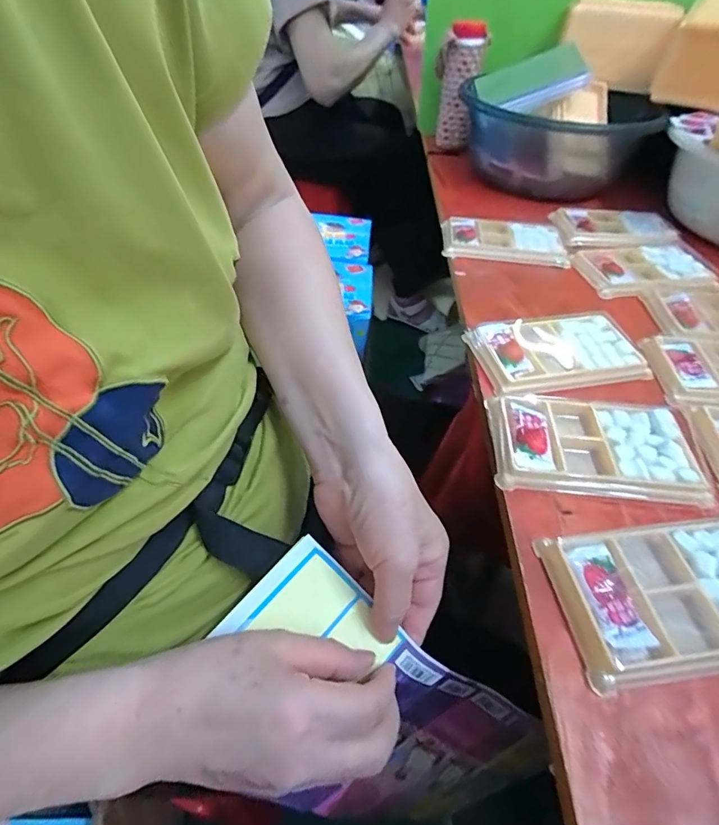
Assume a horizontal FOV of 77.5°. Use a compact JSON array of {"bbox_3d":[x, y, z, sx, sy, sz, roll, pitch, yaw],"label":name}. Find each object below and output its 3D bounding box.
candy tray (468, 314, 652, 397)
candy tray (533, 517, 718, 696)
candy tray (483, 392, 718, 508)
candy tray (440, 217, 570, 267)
[{"bbox_3d":[0.168,-0.055,0.380,0.135,0.013,0.091,-8,50,-8],"label":"candy tray"},{"bbox_3d":[0.179,0.099,0.247,0.136,0.012,0.077,-5,49,-5],"label":"candy tray"},{"bbox_3d":[0.162,0.021,0.313,0.132,0.010,0.081,2,49,1],"label":"candy tray"},{"bbox_3d":[0.164,-0.200,0.512,0.132,0.012,0.083,6,49,4],"label":"candy tray"}]

